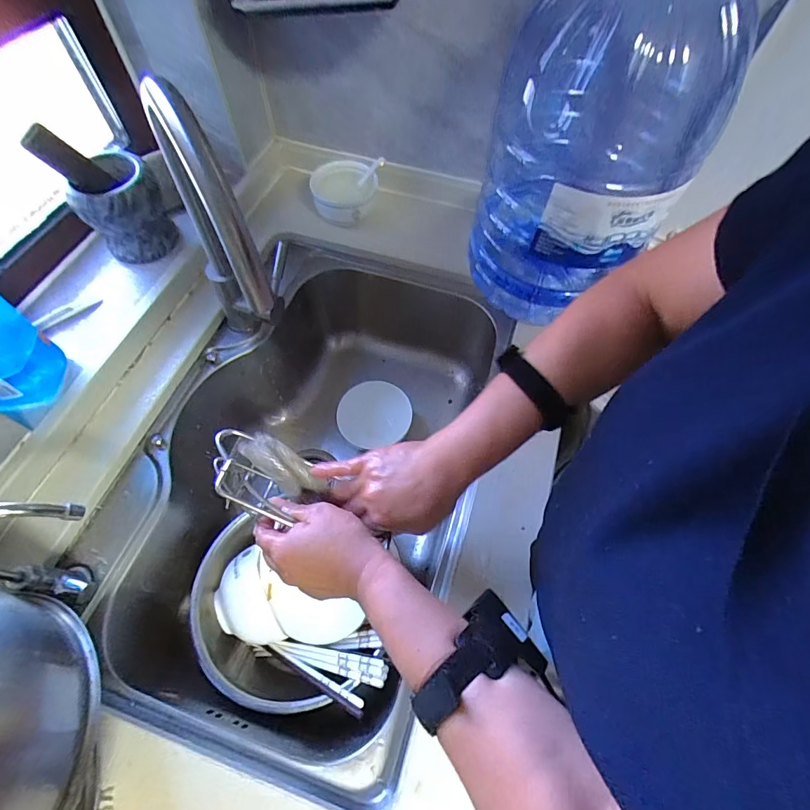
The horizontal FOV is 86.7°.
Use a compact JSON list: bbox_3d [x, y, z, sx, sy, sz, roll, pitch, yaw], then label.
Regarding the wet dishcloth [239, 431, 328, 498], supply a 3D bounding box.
[{"bbox_3d":[-0.119,0.061,0.423,0.086,0.027,0.032,41,62,-20],"label":"wet dishcloth"}]

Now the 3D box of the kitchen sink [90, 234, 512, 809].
[{"bbox_3d":[-0.129,0.097,0.678,0.427,0.230,0.682,16,62,7],"label":"kitchen sink"}]

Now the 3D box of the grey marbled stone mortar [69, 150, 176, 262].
[{"bbox_3d":[-0.407,-0.282,0.629,0.102,0.110,0.115,-29,66,-16],"label":"grey marbled stone mortar"}]

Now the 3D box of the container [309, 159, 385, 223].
[{"bbox_3d":[-0.097,-0.371,0.753,0.128,0.055,0.113,-8,62,-6],"label":"container"}]

